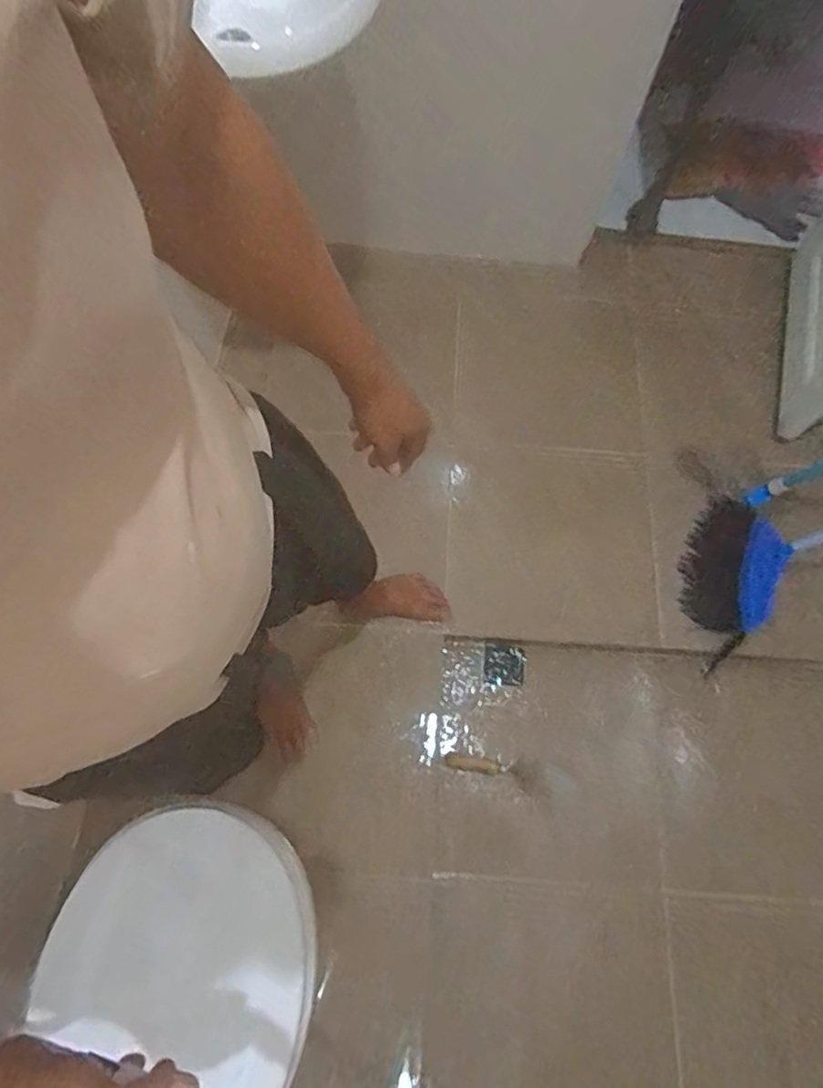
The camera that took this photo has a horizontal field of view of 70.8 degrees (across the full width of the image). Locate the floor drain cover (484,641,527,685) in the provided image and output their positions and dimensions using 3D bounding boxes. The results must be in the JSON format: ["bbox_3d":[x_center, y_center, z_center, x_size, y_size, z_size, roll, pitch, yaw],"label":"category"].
[{"bbox_3d":[0.225,0.294,1.400,0.103,0.006,0.095,11,74,0],"label":"floor drain cover"}]

